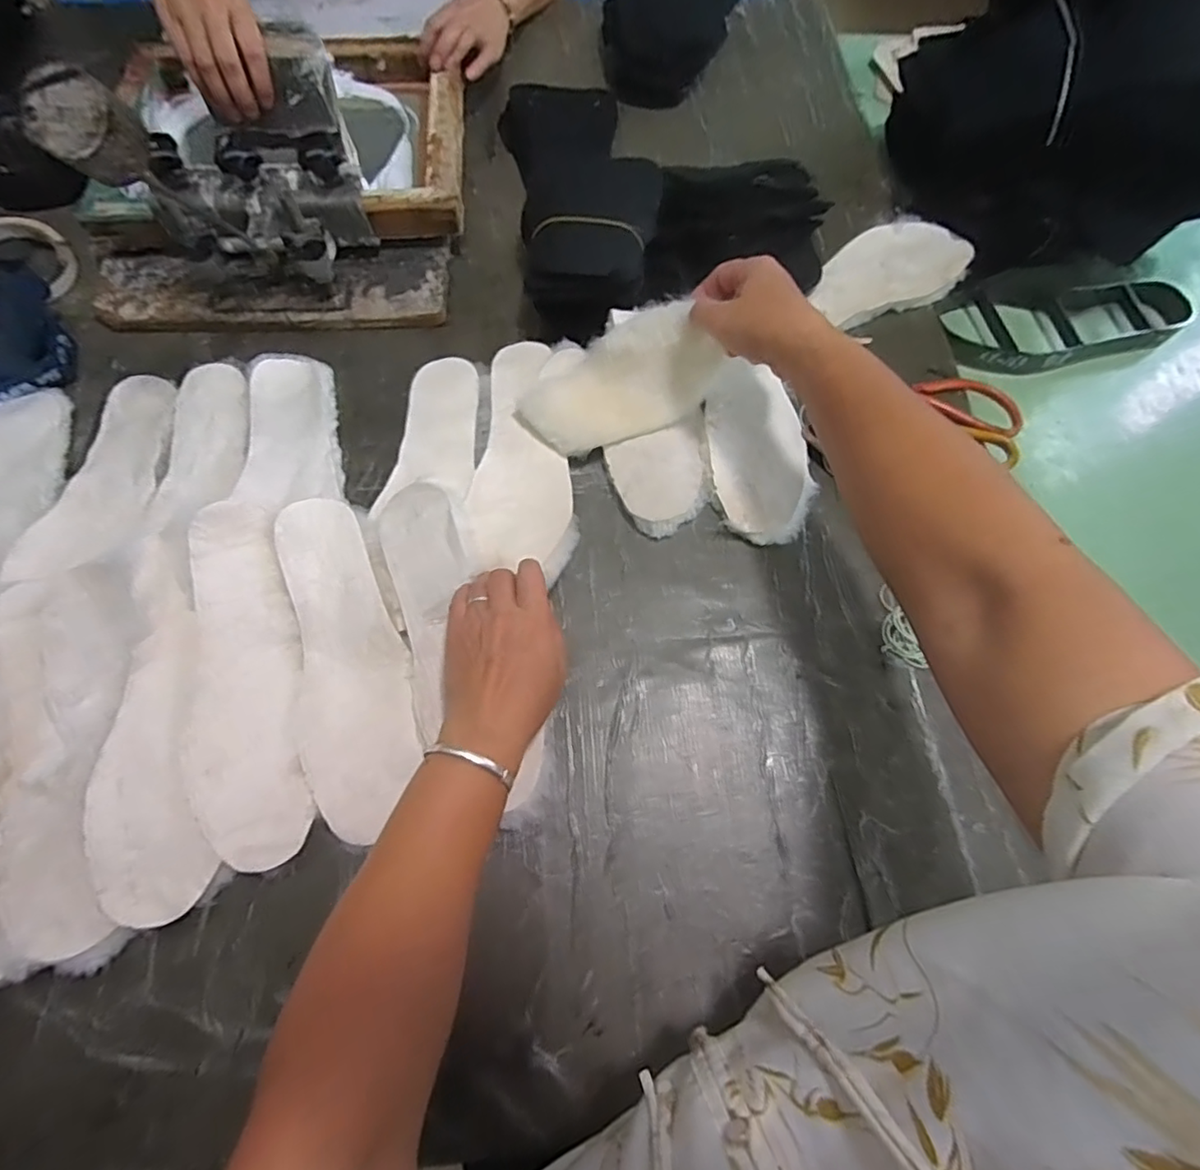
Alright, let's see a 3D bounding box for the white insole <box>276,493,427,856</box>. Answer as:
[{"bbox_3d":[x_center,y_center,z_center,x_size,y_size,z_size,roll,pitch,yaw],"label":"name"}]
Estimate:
[{"bbox_3d":[-0.191,0.055,0.453,0.084,0.014,0.254,-12,75,-7],"label":"white insole"}]

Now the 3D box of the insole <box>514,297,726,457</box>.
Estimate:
[{"bbox_3d":[0.018,-0.175,0.512,0.162,0.067,0.080,-28,73,-11],"label":"insole"}]

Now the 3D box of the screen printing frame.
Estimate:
[{"bbox_3d":[-0.326,-0.451,0.580,0.354,0.126,0.348,-1,69,-3],"label":"screen printing frame"}]

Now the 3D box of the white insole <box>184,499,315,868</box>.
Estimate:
[{"bbox_3d":[-0.264,0.066,0.434,0.074,0.021,0.262,-9,73,-16],"label":"white insole"}]

